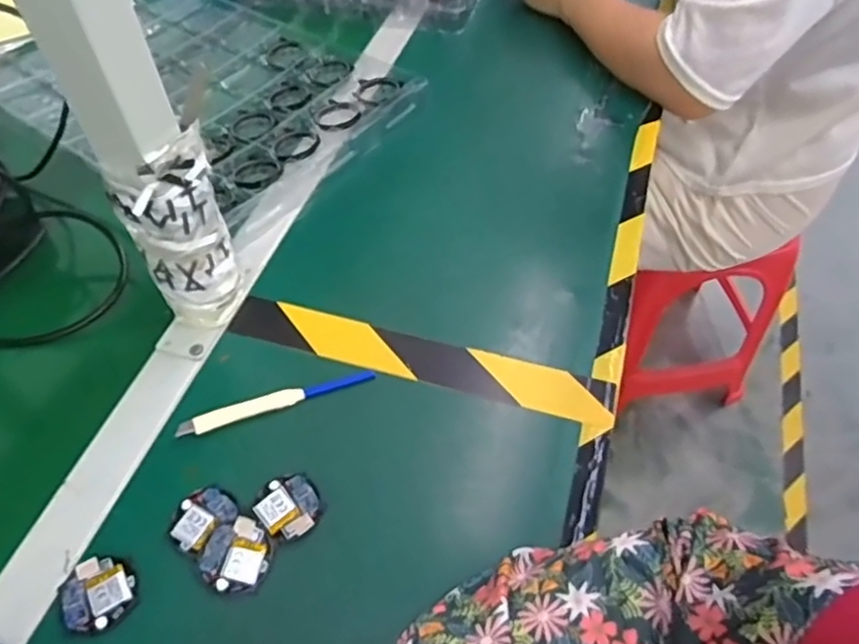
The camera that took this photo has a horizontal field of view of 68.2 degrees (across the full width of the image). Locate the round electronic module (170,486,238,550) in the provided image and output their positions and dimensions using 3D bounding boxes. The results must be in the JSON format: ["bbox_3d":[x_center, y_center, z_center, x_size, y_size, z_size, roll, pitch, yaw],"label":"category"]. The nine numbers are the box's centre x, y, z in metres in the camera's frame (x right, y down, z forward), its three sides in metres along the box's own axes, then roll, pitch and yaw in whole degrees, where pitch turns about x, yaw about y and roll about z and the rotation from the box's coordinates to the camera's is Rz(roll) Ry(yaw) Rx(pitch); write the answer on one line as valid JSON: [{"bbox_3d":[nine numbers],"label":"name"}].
[{"bbox_3d":[-0.143,0.121,0.399,0.039,0.009,0.035,-35,60,-22],"label":"round electronic module"}]

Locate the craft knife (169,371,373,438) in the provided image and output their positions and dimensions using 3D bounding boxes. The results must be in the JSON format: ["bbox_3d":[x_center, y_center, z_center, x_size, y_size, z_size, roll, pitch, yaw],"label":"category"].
[{"bbox_3d":[-0.109,0.056,0.458,0.139,0.005,0.016,-19,55,-13],"label":"craft knife"}]

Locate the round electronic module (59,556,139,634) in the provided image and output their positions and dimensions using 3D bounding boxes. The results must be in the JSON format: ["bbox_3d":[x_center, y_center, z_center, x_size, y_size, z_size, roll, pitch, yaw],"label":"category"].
[{"bbox_3d":[-0.195,0.160,0.375,0.041,0.006,0.043,-1,53,1],"label":"round electronic module"}]

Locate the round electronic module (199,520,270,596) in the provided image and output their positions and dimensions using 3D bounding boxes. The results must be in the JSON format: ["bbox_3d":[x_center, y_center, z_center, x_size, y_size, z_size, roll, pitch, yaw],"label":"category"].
[{"bbox_3d":[-0.118,0.142,0.385,0.039,0.011,0.041,-1,53,1],"label":"round electronic module"}]

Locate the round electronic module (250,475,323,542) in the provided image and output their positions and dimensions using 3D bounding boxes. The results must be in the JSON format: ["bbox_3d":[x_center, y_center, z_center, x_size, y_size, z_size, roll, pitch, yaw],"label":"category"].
[{"bbox_3d":[-0.090,0.118,0.407,0.039,0.005,0.041,-1,53,1],"label":"round electronic module"}]

